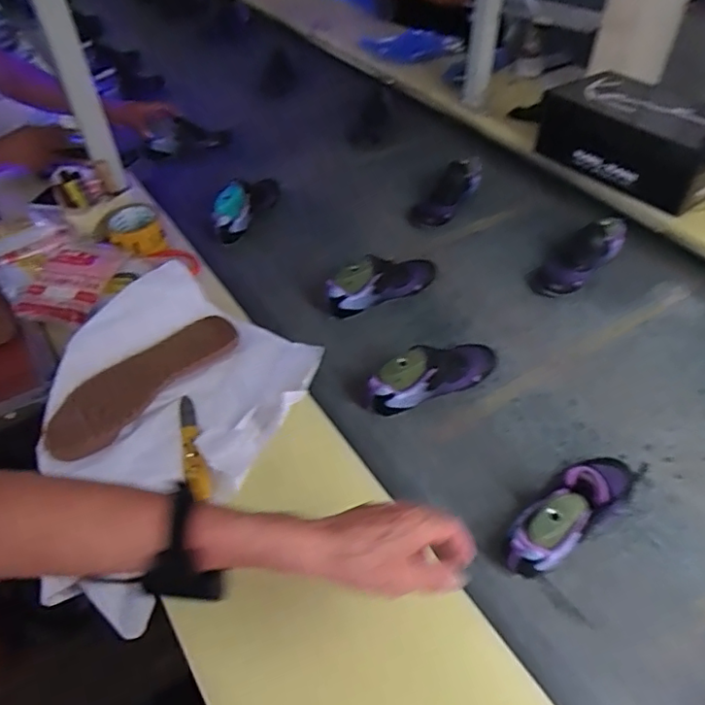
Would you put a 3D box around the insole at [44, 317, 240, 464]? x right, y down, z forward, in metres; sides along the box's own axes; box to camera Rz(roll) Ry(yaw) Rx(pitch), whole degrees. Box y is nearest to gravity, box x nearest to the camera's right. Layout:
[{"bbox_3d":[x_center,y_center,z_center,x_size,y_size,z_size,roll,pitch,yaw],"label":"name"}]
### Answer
[{"bbox_3d":[-0.278,0.031,0.774,0.094,0.029,0.277,27,52,25],"label":"insole"}]

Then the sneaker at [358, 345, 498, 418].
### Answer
[{"bbox_3d":[0.119,0.027,0.829,0.215,0.085,0.065,-24,50,-20],"label":"sneaker"}]

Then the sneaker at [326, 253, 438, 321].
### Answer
[{"bbox_3d":[0.053,-0.126,0.970,0.207,0.083,0.063,-20,48,-18],"label":"sneaker"}]

